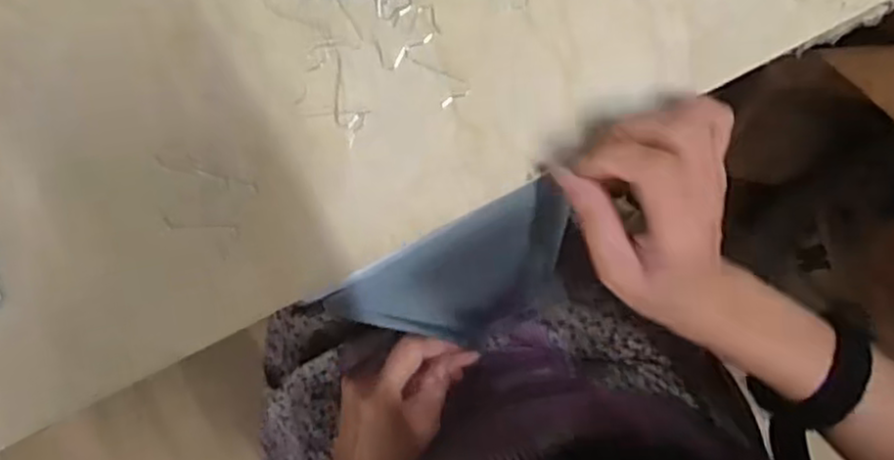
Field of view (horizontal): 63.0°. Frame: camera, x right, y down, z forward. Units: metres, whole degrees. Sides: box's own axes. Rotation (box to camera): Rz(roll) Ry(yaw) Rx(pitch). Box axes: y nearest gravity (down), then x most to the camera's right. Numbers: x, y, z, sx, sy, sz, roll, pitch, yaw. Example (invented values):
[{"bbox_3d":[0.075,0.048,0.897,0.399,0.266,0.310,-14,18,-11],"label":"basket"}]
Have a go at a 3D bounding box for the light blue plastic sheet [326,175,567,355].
[{"bbox_3d":[0.014,0.031,0.430,0.129,0.156,0.013,-30,60,1],"label":"light blue plastic sheet"}]

